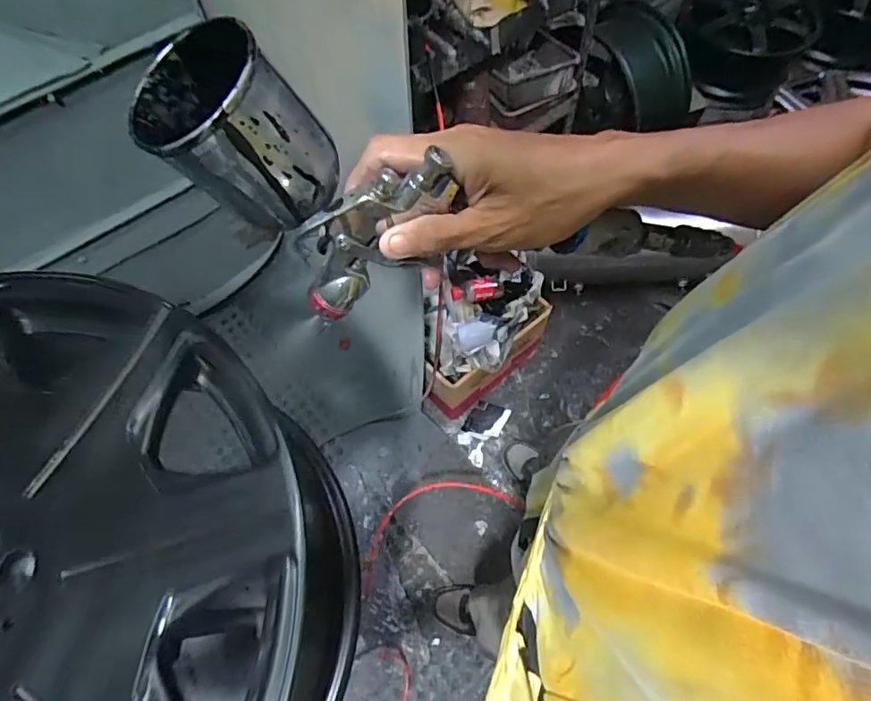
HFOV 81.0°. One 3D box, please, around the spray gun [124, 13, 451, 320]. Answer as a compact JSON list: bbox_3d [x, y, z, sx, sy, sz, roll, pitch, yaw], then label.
[{"bbox_3d":[-0.081,-0.093,0.286,0.158,0.125,0.076,30,67,10],"label":"spray gun"}]

